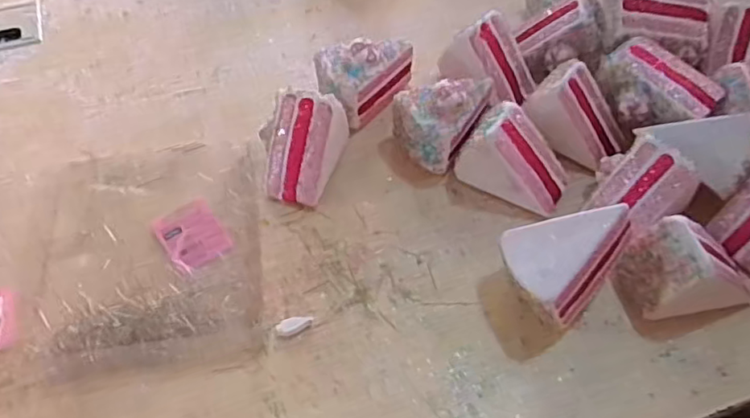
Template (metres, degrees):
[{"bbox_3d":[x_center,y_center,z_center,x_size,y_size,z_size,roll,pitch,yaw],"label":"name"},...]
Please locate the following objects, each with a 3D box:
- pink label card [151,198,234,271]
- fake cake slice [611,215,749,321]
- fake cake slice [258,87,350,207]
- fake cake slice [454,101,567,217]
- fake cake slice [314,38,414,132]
[{"bbox_3d":[-0.143,0.019,0.467,0.045,0.004,0.059,-30,60,-21],"label":"pink label card"},{"bbox_3d":[0.229,0.039,0.423,0.094,0.061,0.059,-9,54,-8],"label":"fake cake slice"},{"bbox_3d":[-0.061,-0.052,0.487,0.064,0.064,0.070,6,54,3],"label":"fake cake slice"},{"bbox_3d":[0.115,-0.038,0.484,0.086,0.065,0.057,29,58,19],"label":"fake cake slice"},{"bbox_3d":[-0.005,-0.110,0.537,0.089,0.066,0.061,-6,54,-6],"label":"fake cake slice"}]

